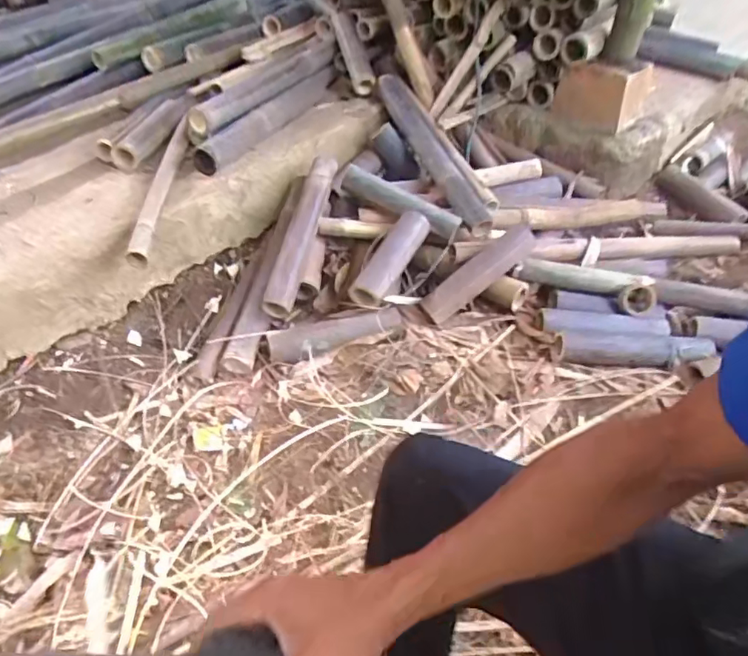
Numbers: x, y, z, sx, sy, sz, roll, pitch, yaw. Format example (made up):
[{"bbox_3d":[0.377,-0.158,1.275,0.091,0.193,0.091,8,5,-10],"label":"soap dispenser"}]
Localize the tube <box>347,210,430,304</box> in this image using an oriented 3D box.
[{"bbox_3d":[0.049,-0.178,1.397,0.075,0.079,0.302,25,67,24],"label":"tube"}]

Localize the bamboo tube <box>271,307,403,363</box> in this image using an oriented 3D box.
[{"bbox_3d":[-0.086,0.020,1.336,0.323,0.062,0.068,-15,45,-18],"label":"bamboo tube"}]

